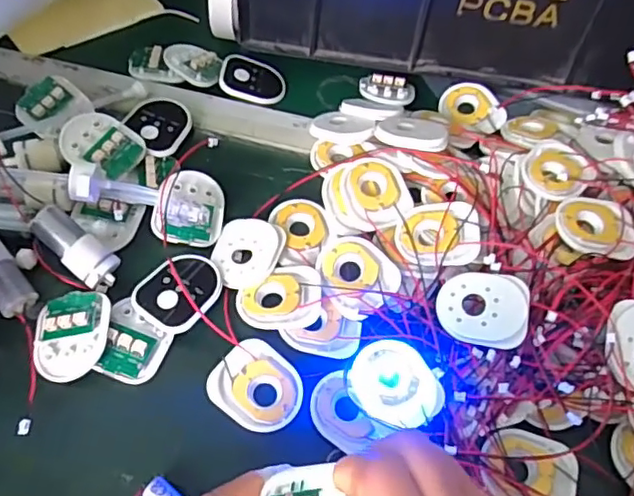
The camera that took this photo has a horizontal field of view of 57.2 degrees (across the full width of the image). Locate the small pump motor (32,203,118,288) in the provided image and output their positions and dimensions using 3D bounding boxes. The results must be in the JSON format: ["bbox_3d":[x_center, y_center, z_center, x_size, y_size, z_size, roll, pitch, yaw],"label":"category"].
[{"bbox_3d":[-0.162,0.000,0.390,0.062,0.018,0.026,44,63,-5],"label":"small pump motor"}]

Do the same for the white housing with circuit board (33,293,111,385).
[{"bbox_3d":[-0.157,0.055,0.372,0.046,0.012,0.056,-5,58,-6],"label":"white housing with circuit board"}]

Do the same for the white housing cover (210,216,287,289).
[{"bbox_3d":[-0.051,0.003,0.419,0.048,0.007,0.056,16,58,8],"label":"white housing cover"}]

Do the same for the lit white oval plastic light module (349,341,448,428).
[{"bbox_3d":[0.048,0.087,0.368,0.049,0.012,0.058,-30,63,-19],"label":"lit white oval plastic light module"}]

